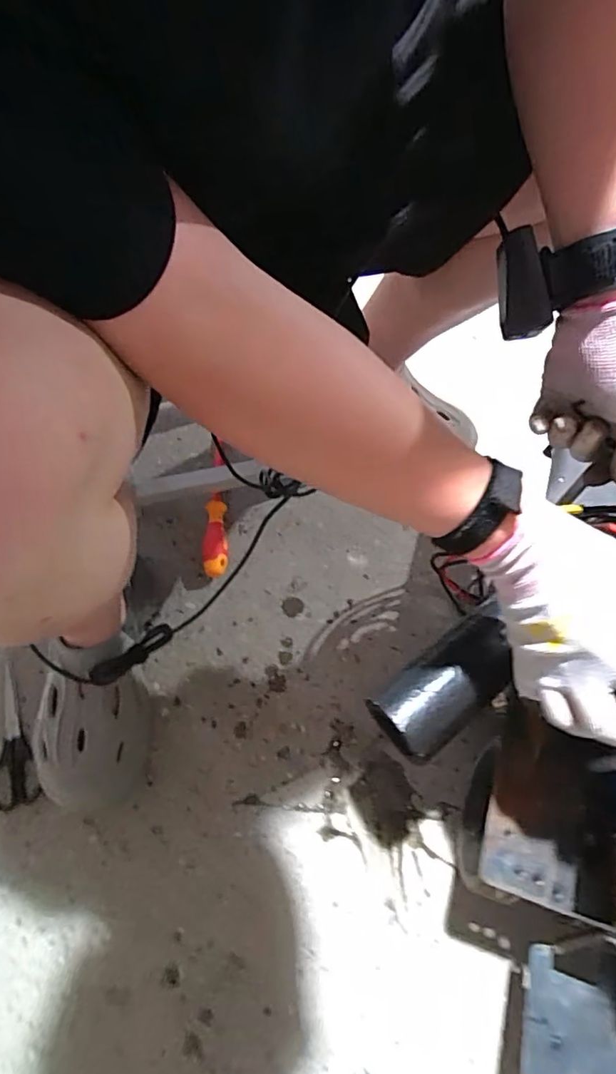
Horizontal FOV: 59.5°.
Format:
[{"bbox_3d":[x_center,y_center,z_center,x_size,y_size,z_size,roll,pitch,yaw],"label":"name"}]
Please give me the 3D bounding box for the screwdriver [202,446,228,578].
[{"bbox_3d":[-0.132,-0.046,0.762,0.033,0.032,0.225,-4,63,-5],"label":"screwdriver"}]

